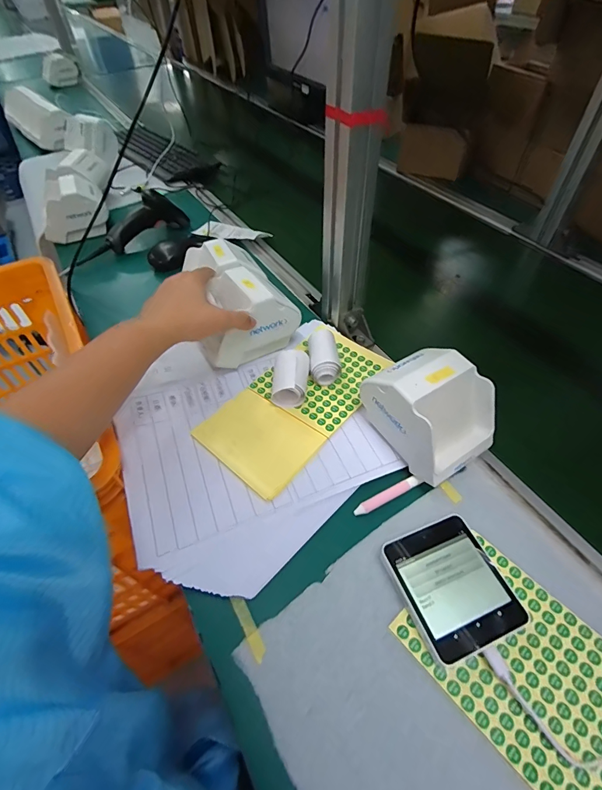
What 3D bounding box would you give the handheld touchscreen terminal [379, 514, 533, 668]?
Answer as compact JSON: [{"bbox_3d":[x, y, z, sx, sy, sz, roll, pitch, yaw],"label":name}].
[{"bbox_3d":[0.125,0.160,0.325,0.082,0.019,0.096,-19,53,-13],"label":"handheld touchscreen terminal"}]

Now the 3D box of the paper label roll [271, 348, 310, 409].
[{"bbox_3d":[-0.011,-0.017,0.454,0.038,0.042,0.062,5,52,6],"label":"paper label roll"}]

